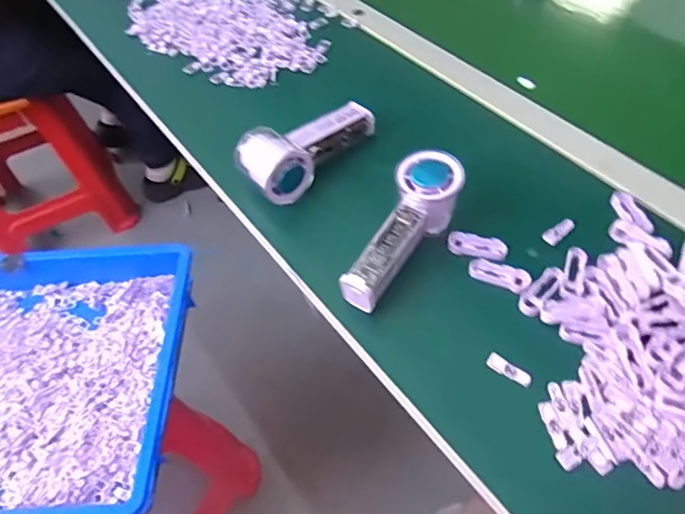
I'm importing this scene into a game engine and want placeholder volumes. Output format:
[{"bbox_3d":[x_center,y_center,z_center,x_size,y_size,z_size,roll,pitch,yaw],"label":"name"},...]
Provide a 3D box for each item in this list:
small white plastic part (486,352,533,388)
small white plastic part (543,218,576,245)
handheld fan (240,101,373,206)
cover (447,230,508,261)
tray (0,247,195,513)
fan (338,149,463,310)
[{"bbox_3d":[0.131,0.089,0.410,0.036,0.005,0.011,30,62,24],"label":"small white plastic part"},{"bbox_3d":[0.201,-0.024,0.485,0.034,0.005,0.015,-33,57,-18],"label":"small white plastic part"},{"bbox_3d":[-0.031,-0.118,0.542,0.151,0.051,0.065,-30,57,-16],"label":"handheld fan"},{"bbox_3d":[0.123,-0.011,0.477,0.052,0.007,0.019,15,56,16],"label":"cover"},{"bbox_3d":[-0.493,0.158,0.696,0.550,0.074,0.375,-4,53,3],"label":"tray"},{"bbox_3d":[0.053,-0.022,0.463,0.053,0.057,0.156,27,75,23],"label":"fan"}]

